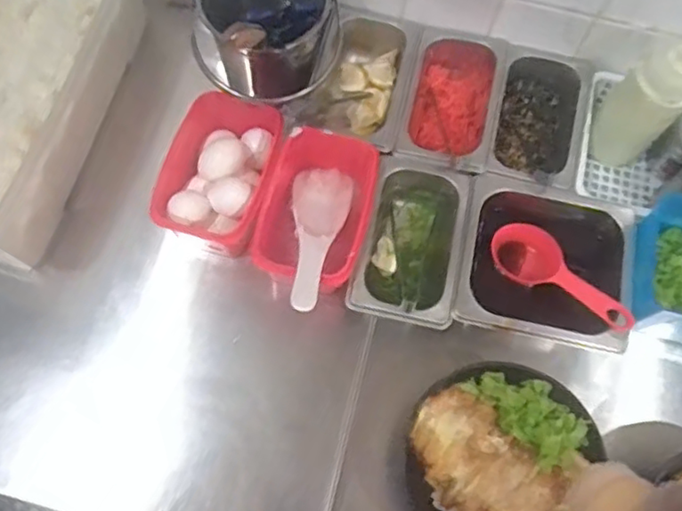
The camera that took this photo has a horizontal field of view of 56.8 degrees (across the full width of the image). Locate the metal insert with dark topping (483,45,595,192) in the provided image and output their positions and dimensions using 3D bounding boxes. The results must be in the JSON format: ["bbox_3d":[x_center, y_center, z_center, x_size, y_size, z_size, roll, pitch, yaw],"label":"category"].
[{"bbox_3d":[0.218,-0.145,0.719,0.098,0.070,0.168,15,71,3],"label":"metal insert with dark topping"}]

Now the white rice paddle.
[{"bbox_3d":[-0.027,-0.019,0.633,0.061,0.029,0.198,10,40,1],"label":"white rice paddle"}]

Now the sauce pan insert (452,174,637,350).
[{"bbox_3d":[0.207,0.017,0.678,0.172,0.090,0.159,13,71,2],"label":"sauce pan insert"}]

